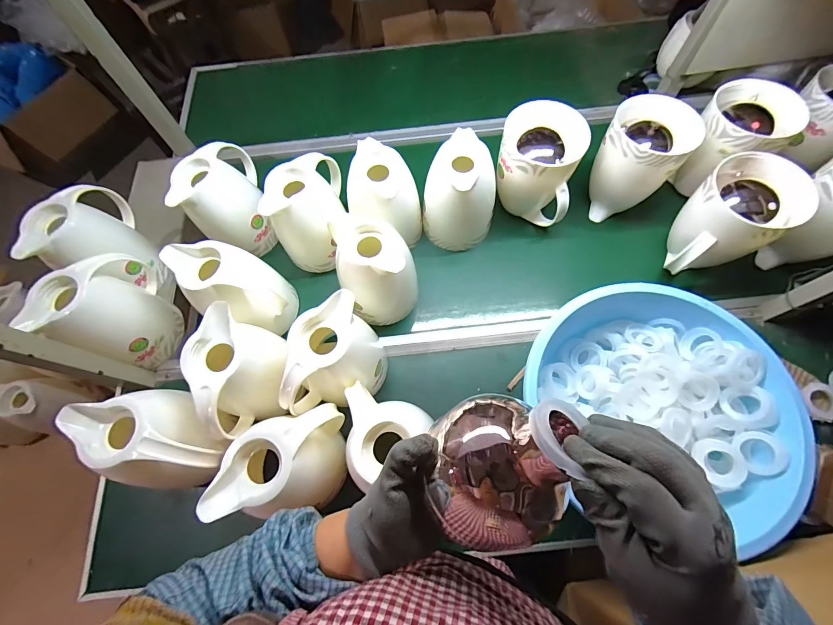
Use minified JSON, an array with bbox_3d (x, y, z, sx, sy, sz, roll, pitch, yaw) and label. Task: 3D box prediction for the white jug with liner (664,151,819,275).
[{"bbox_3d":[0.551,-0.162,0.643,0.149,0.162,0.148,-33,70,-11],"label":"white jug with liner"}]

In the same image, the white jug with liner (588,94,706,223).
[{"bbox_3d":[0.429,-0.292,0.712,0.151,0.180,0.152,-1,67,2],"label":"white jug with liner"}]

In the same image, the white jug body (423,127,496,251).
[{"bbox_3d":[0.084,-0.226,0.703,0.142,0.181,0.125,4,68,4],"label":"white jug body"}]

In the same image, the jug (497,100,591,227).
[{"bbox_3d":[0.237,-0.279,0.713,0.155,0.189,0.137,19,69,10],"label":"jug"}]

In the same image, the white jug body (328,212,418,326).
[{"bbox_3d":[-0.067,-0.067,0.647,0.135,0.188,0.125,-1,67,2],"label":"white jug body"}]

